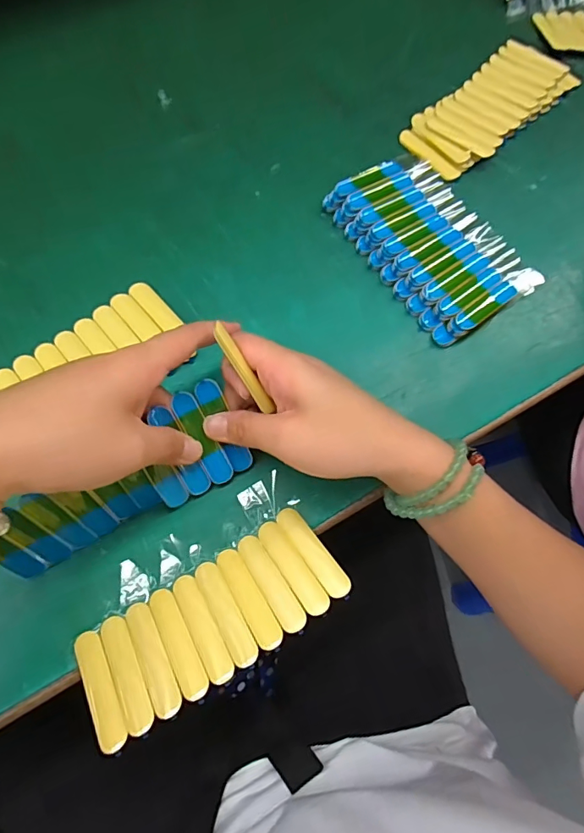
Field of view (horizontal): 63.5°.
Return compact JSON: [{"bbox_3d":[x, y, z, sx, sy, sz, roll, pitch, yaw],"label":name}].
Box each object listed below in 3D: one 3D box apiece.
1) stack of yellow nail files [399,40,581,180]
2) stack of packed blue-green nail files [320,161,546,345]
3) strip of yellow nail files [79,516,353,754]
[{"bbox_3d":[0.174,-0.273,0.415,0.072,0.013,0.172,43,74,12],"label":"stack of yellow nail files"},{"bbox_3d":[0.107,-0.135,0.363,0.099,0.018,0.149,-33,75,-13],"label":"stack of packed blue-green nail files"},{"bbox_3d":[-0.045,0.115,0.270,0.149,0.004,0.061,-29,59,-13],"label":"strip of yellow nail files"}]

